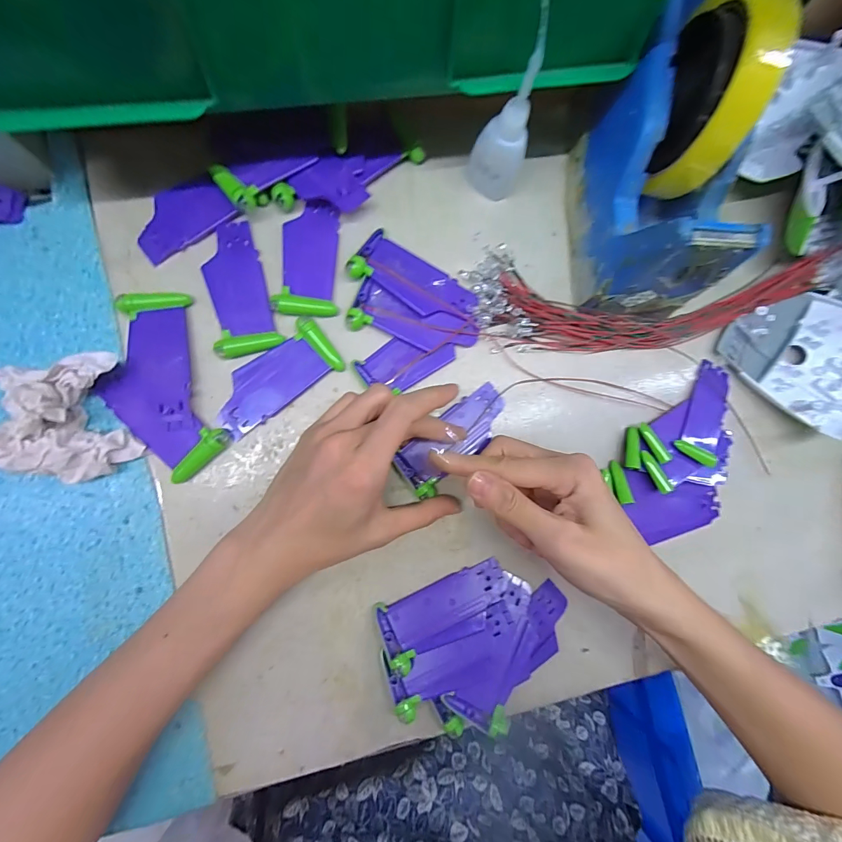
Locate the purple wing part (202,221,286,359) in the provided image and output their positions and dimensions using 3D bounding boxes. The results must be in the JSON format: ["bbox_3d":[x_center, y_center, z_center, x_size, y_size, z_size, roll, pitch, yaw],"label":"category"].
[{"bbox_3d":[-0.124,-0.090,0.262,0.039,0.008,0.091,-12,87,-6],"label":"purple wing part"}]

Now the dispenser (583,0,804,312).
[{"bbox_3d":[0.155,-0.162,0.242,0.075,0.113,0.167,0,86,-6],"label":"dispenser"}]

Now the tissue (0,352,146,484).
[{"bbox_3d":[-0.210,0.000,0.229,0.060,0.036,0.070,-8,87,-6],"label":"tissue"}]

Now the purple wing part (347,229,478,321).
[{"bbox_3d":[-0.004,-0.096,0.272,0.090,0.011,0.038,33,83,-2],"label":"purple wing part"}]

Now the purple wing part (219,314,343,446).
[{"bbox_3d":[-0.098,-0.027,0.258,0.088,0.006,0.040,-43,91,-7],"label":"purple wing part"}]

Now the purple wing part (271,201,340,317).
[{"bbox_3d":[-0.080,-0.114,0.267,0.041,0.009,0.082,0,86,-6],"label":"purple wing part"}]

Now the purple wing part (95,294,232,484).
[{"bbox_3d":[-0.171,-0.022,0.249,0.063,0.010,0.120,-17,88,-7],"label":"purple wing part"}]

